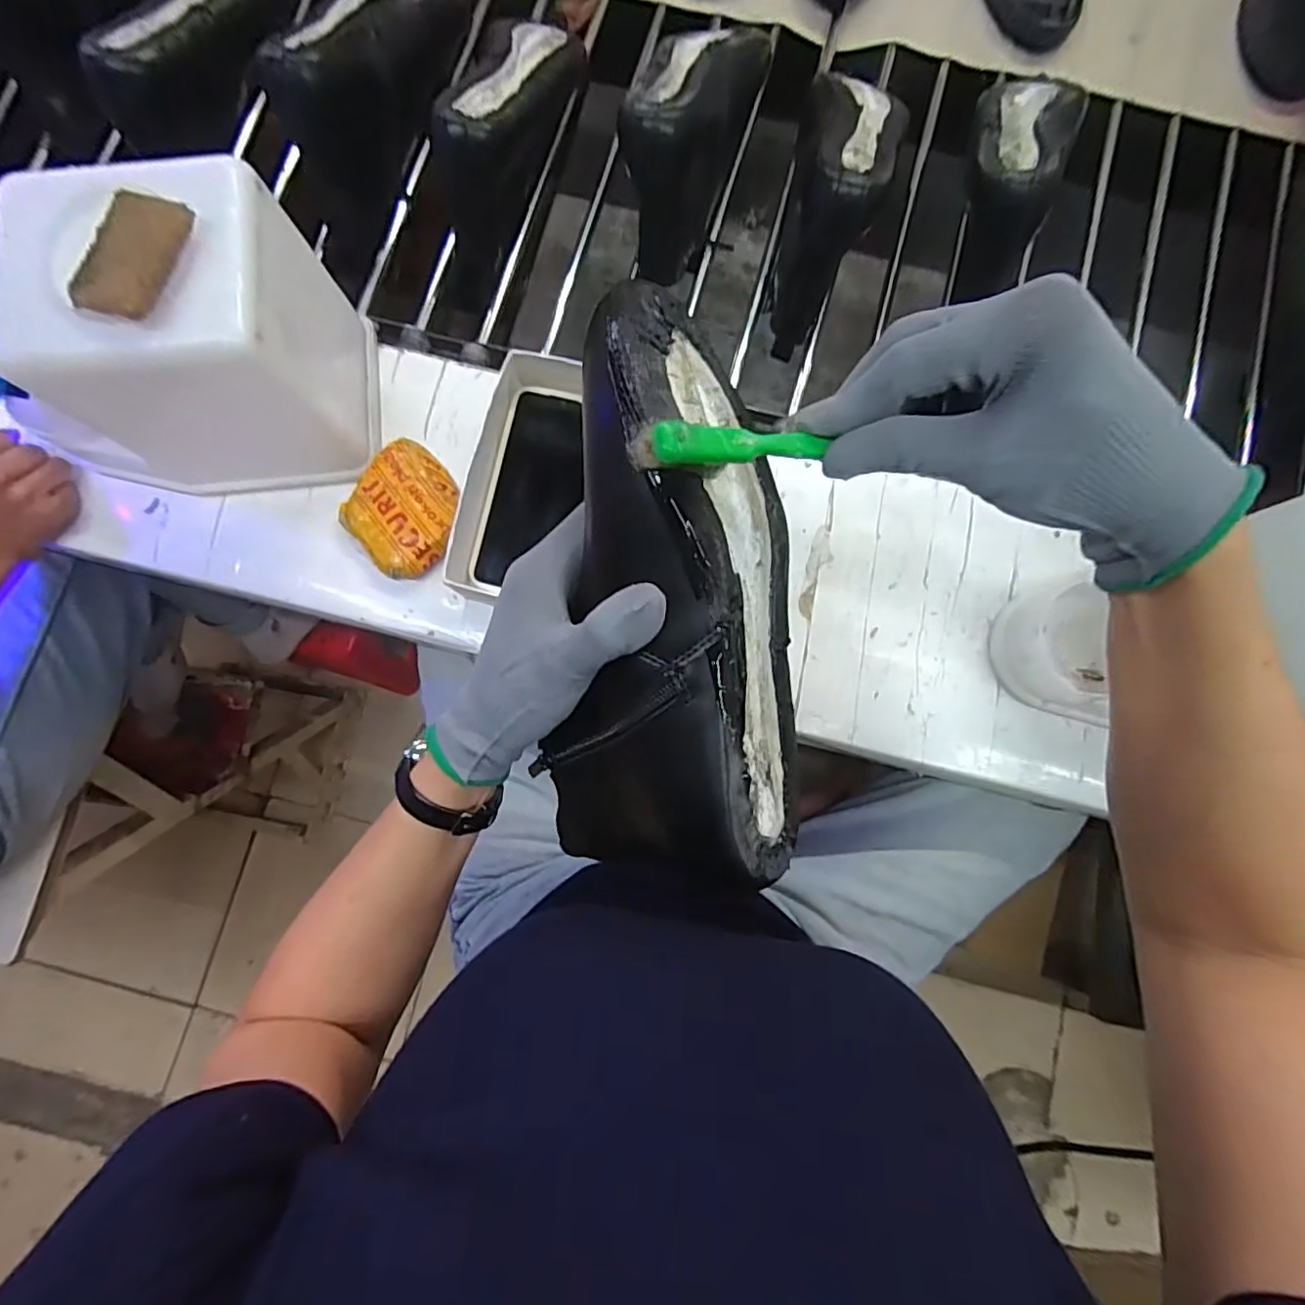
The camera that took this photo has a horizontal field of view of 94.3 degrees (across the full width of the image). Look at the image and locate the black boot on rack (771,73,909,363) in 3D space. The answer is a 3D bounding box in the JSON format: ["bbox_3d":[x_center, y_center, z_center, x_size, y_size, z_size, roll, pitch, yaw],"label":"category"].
[{"bbox_3d":[0.157,-0.401,0.517,0.079,0.117,0.236,14,82,2],"label":"black boot on rack"}]

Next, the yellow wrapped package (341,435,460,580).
[{"bbox_3d":[-0.194,-0.112,0.479,0.087,0.021,0.092,-41,84,-6],"label":"yellow wrapped package"}]

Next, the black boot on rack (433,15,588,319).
[{"bbox_3d":[-0.142,-0.452,0.523,0.083,0.115,0.269,22,82,3],"label":"black boot on rack"}]

